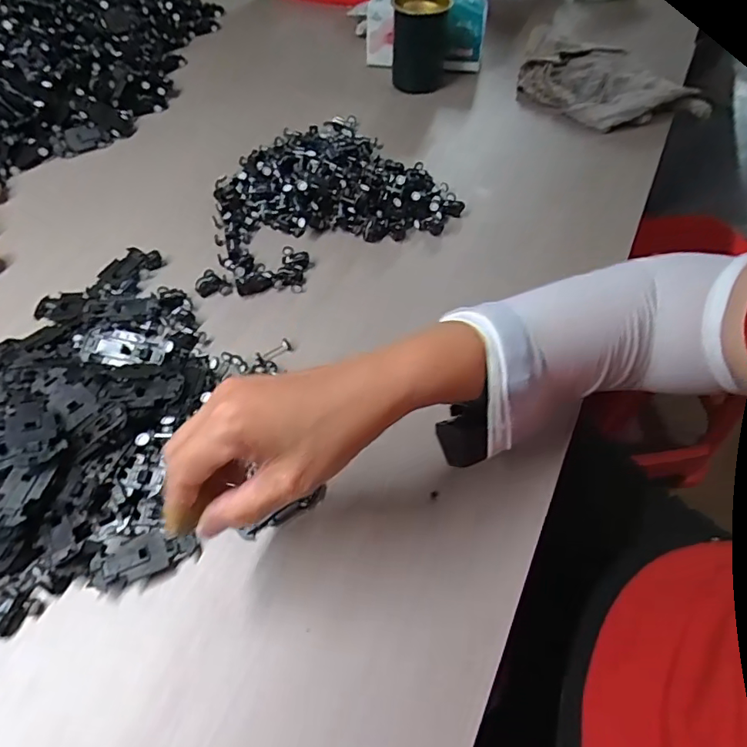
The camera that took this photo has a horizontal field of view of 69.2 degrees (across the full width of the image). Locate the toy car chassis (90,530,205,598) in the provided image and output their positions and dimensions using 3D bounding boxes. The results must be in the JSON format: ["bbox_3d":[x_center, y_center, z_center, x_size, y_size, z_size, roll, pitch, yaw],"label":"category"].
[{"bbox_3d":[-0.151,0.123,0.360,0.066,0.010,0.035,-10,56,-11],"label":"toy car chassis"}]

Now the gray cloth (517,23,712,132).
[{"bbox_3d":[0.293,-0.369,0.690,0.242,0.047,0.124,31,60,20],"label":"gray cloth"}]

